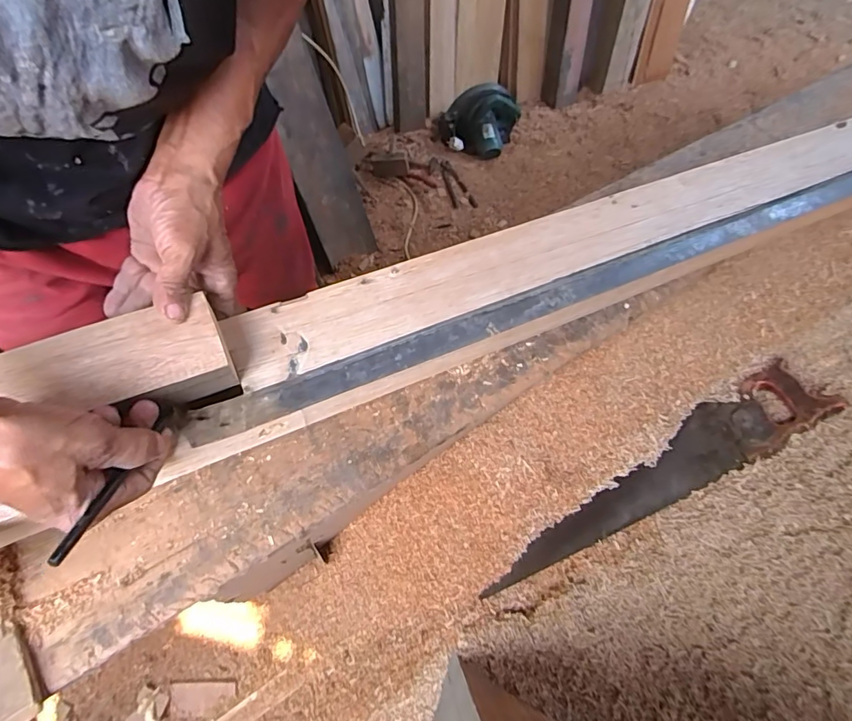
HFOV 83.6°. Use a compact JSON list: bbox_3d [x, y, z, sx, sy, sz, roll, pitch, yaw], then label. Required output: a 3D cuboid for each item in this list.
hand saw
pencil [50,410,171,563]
[{"bbox_3d":[0.323,0.175,0.687,0.520,0.030,0.111,-34,31,3],"label":"hand saw"},{"bbox_3d":[-0.212,0.079,0.332,0.008,0.007,0.138,6,34,-1],"label":"pencil"}]

